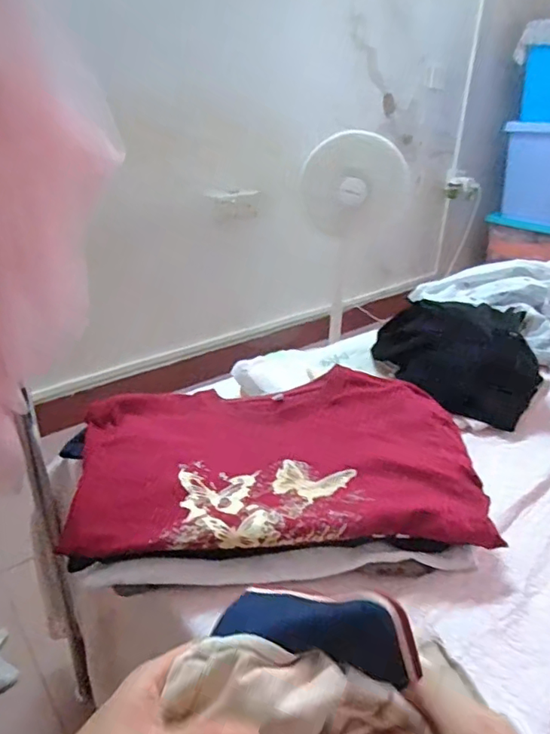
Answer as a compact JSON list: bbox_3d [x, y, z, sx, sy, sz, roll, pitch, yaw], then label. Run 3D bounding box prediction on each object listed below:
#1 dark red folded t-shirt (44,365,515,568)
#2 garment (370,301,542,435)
[{"bbox_3d":[0.006,0.095,0.612,0.431,0.040,0.268,-2,28,-5],"label":"dark red folded t-shirt"},{"bbox_3d":[0.275,-0.010,0.817,0.243,0.136,0.169,5,28,8],"label":"garment"}]

